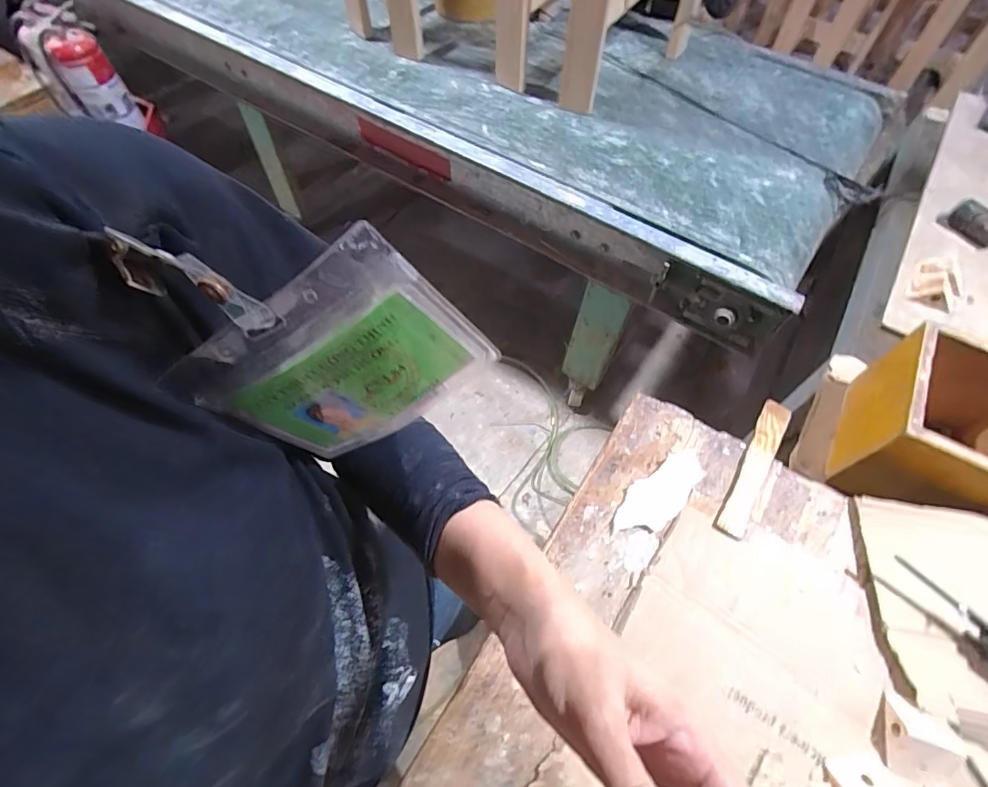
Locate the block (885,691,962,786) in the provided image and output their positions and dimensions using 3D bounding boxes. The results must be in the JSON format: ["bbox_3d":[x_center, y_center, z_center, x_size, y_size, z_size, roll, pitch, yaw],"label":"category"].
[{"bbox_3d":[0.410,0.334,0.457,0.062,0.026,0.064,23,62,14],"label":"block"}]

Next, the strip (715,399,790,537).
[{"bbox_3d":[0.349,0.091,0.639,0.038,0.011,0.218,29,64,17],"label":"strip"}]

